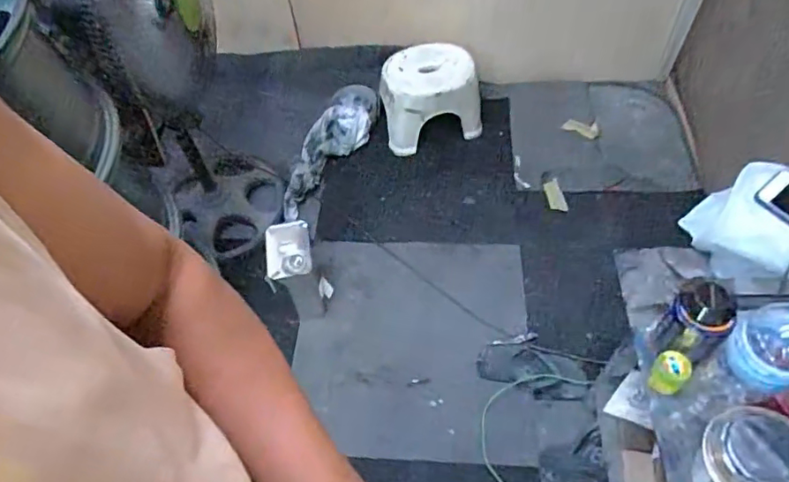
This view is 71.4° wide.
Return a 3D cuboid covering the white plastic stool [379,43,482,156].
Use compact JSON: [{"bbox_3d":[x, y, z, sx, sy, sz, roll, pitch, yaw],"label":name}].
[{"bbox_3d":[0.114,-0.453,1.746,0.304,0.255,0.214,-11,57,-5],"label":"white plastic stool"}]

